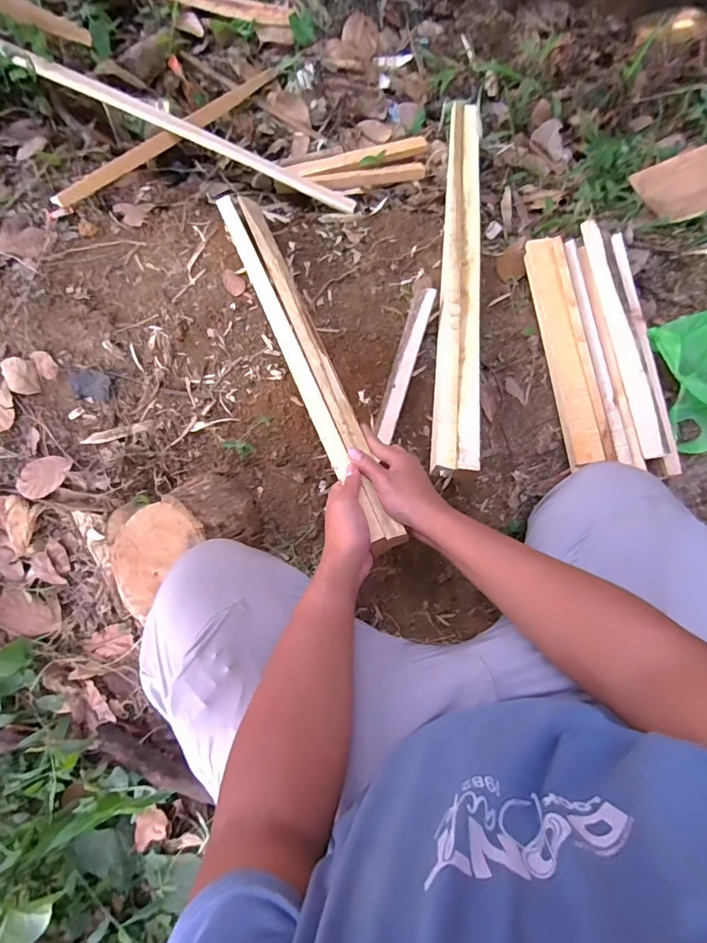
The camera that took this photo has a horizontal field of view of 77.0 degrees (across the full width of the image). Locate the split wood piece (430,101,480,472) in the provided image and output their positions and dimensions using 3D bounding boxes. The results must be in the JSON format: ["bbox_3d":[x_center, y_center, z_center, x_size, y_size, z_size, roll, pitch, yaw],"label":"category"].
[{"bbox_3d":[0.196,-0.422,0.822,0.064,0.033,0.963,8,62,0],"label":"split wood piece"}]

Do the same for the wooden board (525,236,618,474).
[{"bbox_3d":[0.345,-0.198,0.716,0.055,0.041,0.390,-5,76,-3],"label":"wooden board"}]

